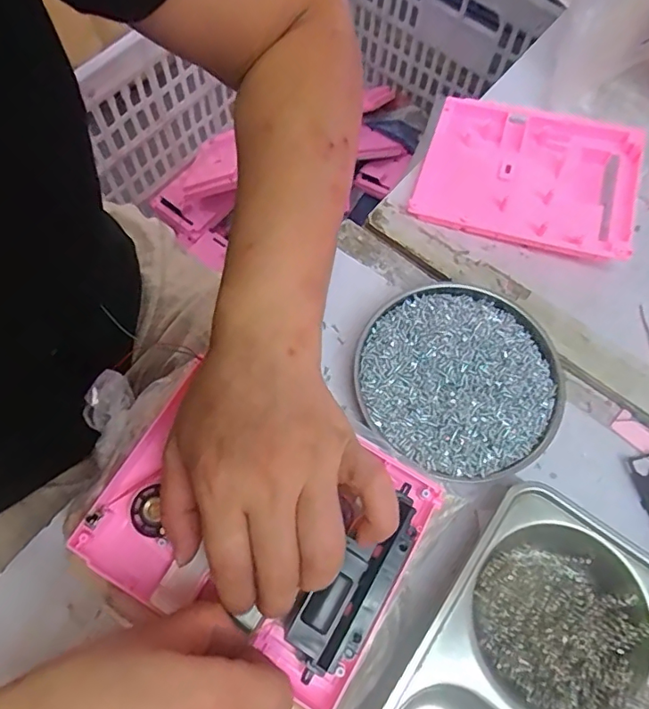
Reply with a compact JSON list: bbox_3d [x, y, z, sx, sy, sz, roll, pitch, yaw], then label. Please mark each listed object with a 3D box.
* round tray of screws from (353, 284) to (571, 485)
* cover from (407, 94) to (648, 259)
[{"bbox_3d":[0.092,0.015,0.357,0.136,0.021,0.130,1,67,-2],"label":"round tray of screws"},{"bbox_3d":[0.157,-0.138,0.414,0.158,0.031,0.117,19,68,6],"label":"cover"}]

